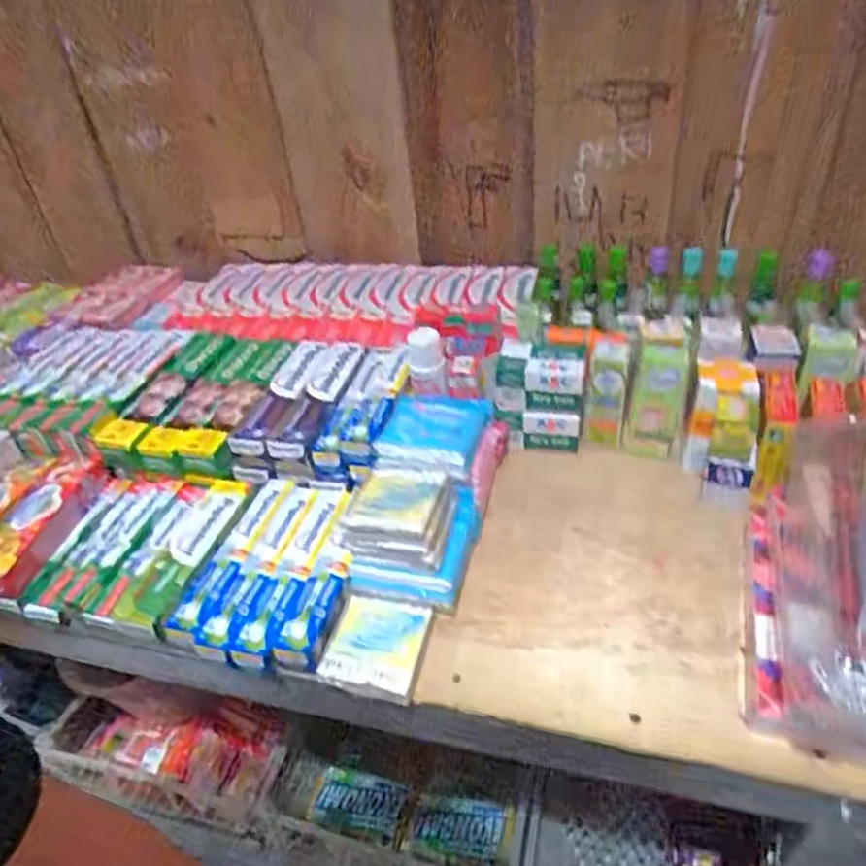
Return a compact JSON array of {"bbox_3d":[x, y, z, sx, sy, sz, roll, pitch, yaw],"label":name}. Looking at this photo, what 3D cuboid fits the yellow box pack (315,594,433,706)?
[{"bbox_3d":[-0.048,0.173,0.522,0.078,0.017,0.078,5,39,16],"label":"yellow box pack"}]

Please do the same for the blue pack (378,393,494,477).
[{"bbox_3d":[0.001,-0.008,0.628,0.091,0.031,0.125,5,39,15],"label":"blue pack"}]

